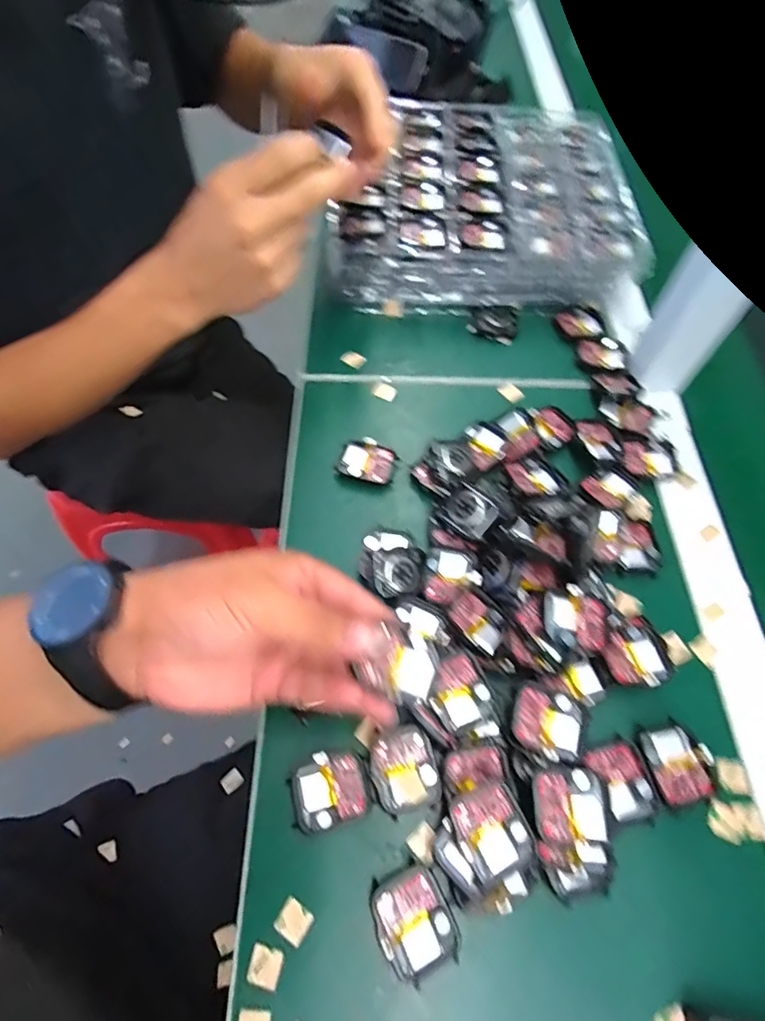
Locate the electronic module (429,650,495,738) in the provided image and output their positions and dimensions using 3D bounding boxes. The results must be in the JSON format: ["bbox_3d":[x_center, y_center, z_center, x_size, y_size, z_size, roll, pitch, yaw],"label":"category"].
[{"bbox_3d":[0.045,0.111,0.307,0.035,0.011,0.040,-28,66,-17],"label":"electronic module"}]

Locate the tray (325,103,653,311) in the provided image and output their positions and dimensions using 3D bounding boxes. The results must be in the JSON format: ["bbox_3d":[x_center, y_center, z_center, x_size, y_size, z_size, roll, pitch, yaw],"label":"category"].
[{"bbox_3d":[0.103,-0.320,0.526,0.291,0.068,0.269,3,66,-2],"label":"tray"}]

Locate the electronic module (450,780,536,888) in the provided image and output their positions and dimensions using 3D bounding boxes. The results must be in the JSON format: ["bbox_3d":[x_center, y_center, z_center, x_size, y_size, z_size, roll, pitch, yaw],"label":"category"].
[{"bbox_3d":[0.059,0.172,0.274,0.037,0.006,0.041,-19,63,-16],"label":"electronic module"}]

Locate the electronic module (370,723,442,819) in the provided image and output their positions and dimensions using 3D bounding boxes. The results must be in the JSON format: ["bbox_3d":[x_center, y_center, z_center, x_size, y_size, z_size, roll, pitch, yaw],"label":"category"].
[{"bbox_3d":[0.013,0.154,0.304,0.036,0.009,0.043,-16,63,-12],"label":"electronic module"}]

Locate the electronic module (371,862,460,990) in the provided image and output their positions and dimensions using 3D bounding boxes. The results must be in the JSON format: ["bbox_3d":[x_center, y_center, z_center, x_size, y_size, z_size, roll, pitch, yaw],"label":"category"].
[{"bbox_3d":[0.017,0.217,0.270,0.037,0.013,0.045,-22,65,-14],"label":"electronic module"}]

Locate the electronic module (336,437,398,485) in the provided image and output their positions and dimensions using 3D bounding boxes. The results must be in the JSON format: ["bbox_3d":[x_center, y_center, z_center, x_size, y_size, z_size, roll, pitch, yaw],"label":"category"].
[{"bbox_3d":[-0.011,-0.040,0.411,0.044,0.009,0.037,20,62,8],"label":"electronic module"}]

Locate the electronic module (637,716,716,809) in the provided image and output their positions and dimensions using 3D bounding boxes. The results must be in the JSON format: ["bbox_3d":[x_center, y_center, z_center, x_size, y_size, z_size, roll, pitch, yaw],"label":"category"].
[{"bbox_3d":[0.178,0.152,0.308,0.039,0.007,0.042,-12,63,-10],"label":"electronic module"}]

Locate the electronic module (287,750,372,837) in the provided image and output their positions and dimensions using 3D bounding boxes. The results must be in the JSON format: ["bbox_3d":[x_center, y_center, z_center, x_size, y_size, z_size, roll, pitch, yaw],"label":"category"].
[{"bbox_3d":[-0.031,0.162,0.297,0.044,0.009,0.039,-16,63,-11],"label":"electronic module"}]

